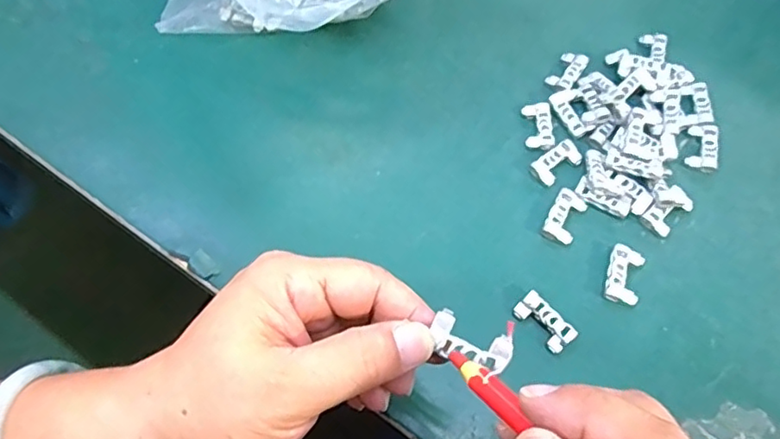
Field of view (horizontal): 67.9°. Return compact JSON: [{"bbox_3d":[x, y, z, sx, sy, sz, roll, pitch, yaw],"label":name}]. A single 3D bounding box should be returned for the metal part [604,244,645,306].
[{"bbox_3d":[0.122,0.029,0.301,0.017,0.005,0.030,18,64,8],"label":"metal part"}]

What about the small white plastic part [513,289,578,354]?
[{"bbox_3d":[0.077,0.051,0.288,0.015,0.006,0.030,-39,70,-19],"label":"small white plastic part"}]

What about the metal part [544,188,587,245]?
[{"bbox_3d":[0.096,-0.002,0.317,0.016,0.005,0.030,27,65,12],"label":"metal part"}]

